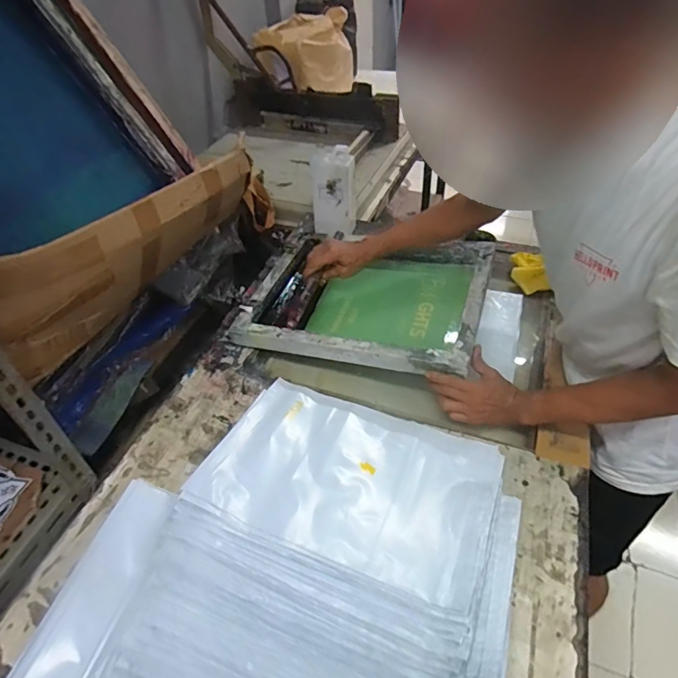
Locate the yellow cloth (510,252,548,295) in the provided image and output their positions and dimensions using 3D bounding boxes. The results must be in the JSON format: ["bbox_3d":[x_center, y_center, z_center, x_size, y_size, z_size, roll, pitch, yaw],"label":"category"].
[{"bbox_3d":[0.411,-0.147,1.021,0.078,0.022,0.103,-15,69,30],"label":"yellow cloth"}]

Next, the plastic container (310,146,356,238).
[{"bbox_3d":[-0.014,-0.346,1.133,0.105,0.201,0.052,-7,45,-4],"label":"plastic container"}]

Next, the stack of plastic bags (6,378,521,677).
[{"bbox_3d":[-0.047,0.285,0.630,0.526,0.064,0.519,12,47,15],"label":"stack of plastic bags"}]

